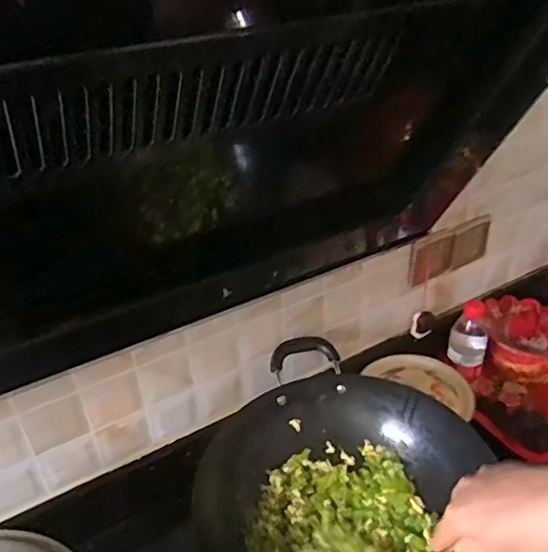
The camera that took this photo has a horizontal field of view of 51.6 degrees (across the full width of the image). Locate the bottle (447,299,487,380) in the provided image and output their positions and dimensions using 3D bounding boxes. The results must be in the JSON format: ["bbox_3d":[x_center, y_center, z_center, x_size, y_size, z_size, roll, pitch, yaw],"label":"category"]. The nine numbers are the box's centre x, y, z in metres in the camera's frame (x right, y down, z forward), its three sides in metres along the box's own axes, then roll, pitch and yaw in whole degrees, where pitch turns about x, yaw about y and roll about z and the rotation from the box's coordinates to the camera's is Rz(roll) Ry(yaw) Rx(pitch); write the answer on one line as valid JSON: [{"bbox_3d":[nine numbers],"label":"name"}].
[{"bbox_3d":[0.348,0.110,1.009,0.061,0.121,0.067,11,36,20],"label":"bottle"}]

